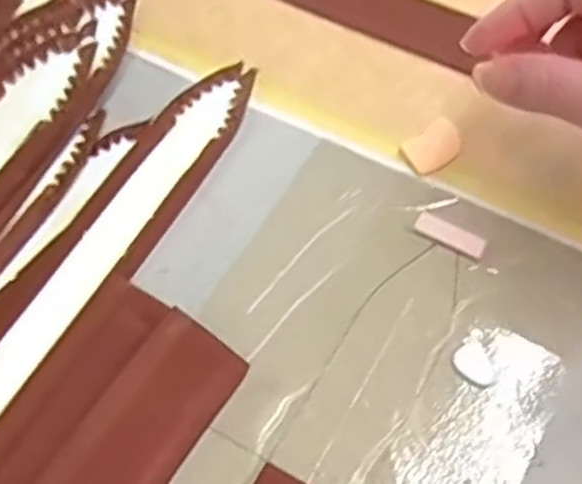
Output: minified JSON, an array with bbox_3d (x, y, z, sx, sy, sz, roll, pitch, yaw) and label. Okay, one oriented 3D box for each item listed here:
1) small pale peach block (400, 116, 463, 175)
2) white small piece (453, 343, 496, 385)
[{"bbox_3d":[0.063,-0.043,0.353,0.027,0.004,0.019,-35,65,-20],"label":"small pale peach block"},{"bbox_3d":[0.069,0.046,0.300,0.013,0.004,0.017,-27,62,-16],"label":"white small piece"}]

